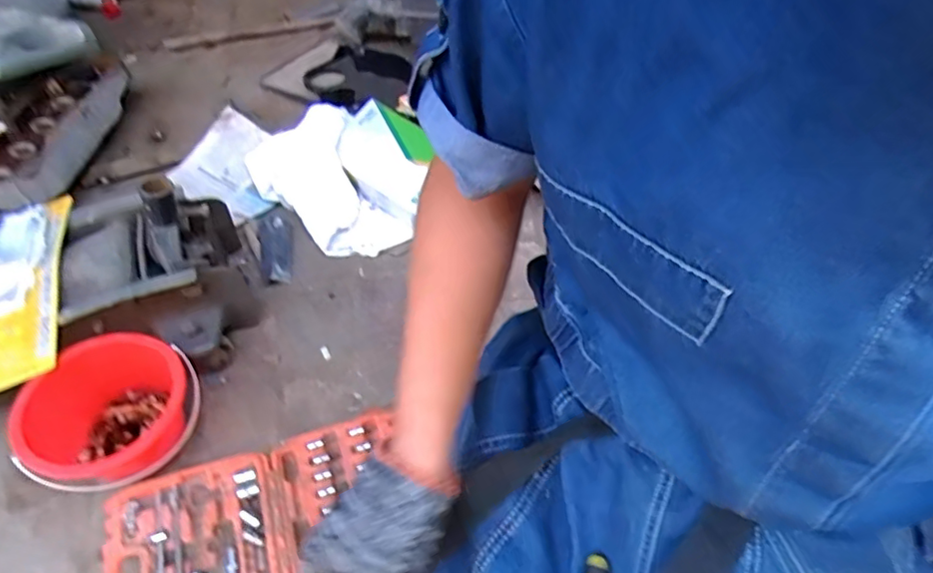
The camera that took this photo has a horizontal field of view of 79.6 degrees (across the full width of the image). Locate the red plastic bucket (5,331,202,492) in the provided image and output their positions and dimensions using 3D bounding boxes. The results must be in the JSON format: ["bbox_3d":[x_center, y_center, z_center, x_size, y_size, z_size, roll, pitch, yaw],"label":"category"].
[{"bbox_3d":[-0.438,0.169,0.709,0.189,0.134,0.164,-33,61,-27],"label":"red plastic bucket"}]

